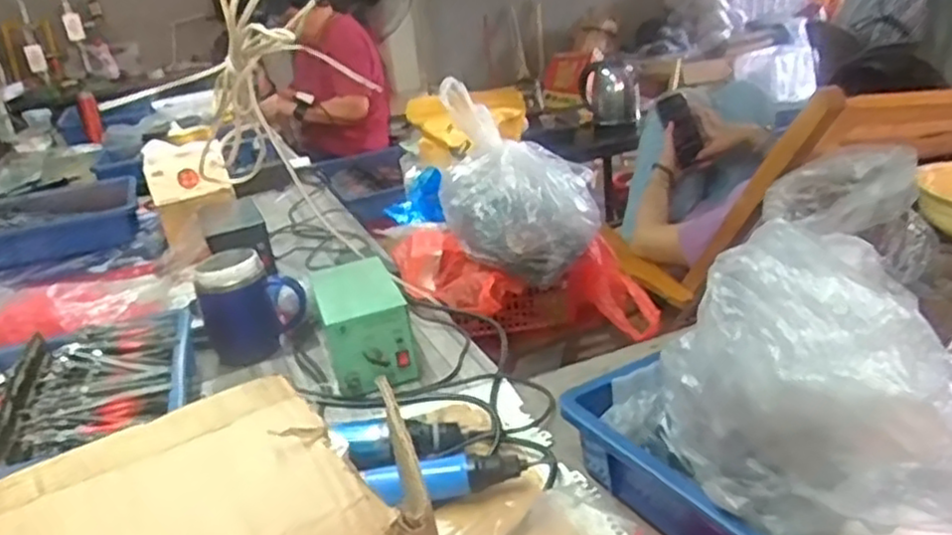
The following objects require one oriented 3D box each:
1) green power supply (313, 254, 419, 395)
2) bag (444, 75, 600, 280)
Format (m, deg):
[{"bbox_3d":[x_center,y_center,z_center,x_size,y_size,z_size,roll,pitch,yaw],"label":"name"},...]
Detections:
[{"bbox_3d":[-0.132,0.069,0.865,0.092,0.104,0.151,-12,24,-13],"label":"green power supply"},{"bbox_3d":[0.062,-0.124,1.062,0.224,0.235,0.160,-7,23,-1],"label":"bag"}]

